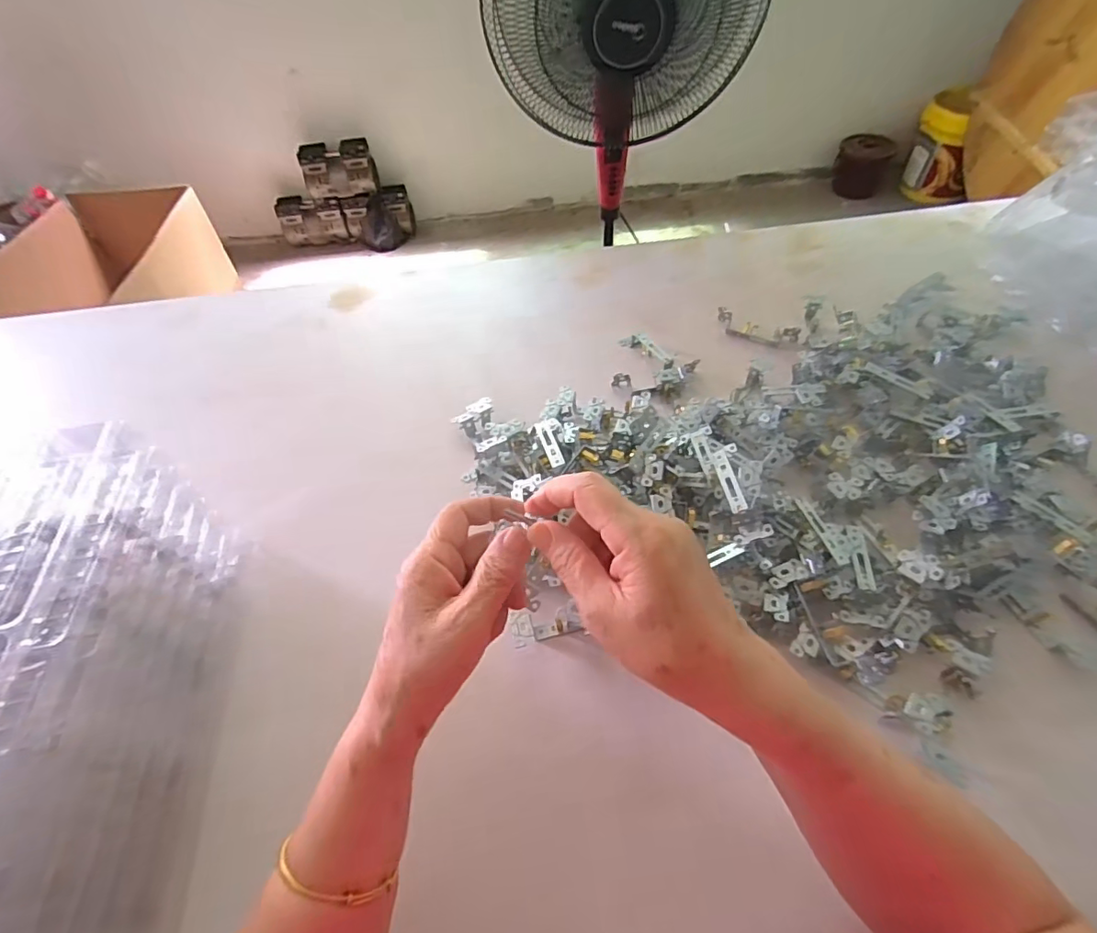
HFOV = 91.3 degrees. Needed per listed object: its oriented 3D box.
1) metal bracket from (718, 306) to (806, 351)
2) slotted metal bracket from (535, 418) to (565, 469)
[{"bbox_3d":[0.272,-0.176,0.694,0.114,0.028,0.030,25,58,21],"label":"metal bracket"},{"bbox_3d":[0.002,-0.023,0.542,0.016,0.010,0.063,-14,53,-6],"label":"slotted metal bracket"}]

